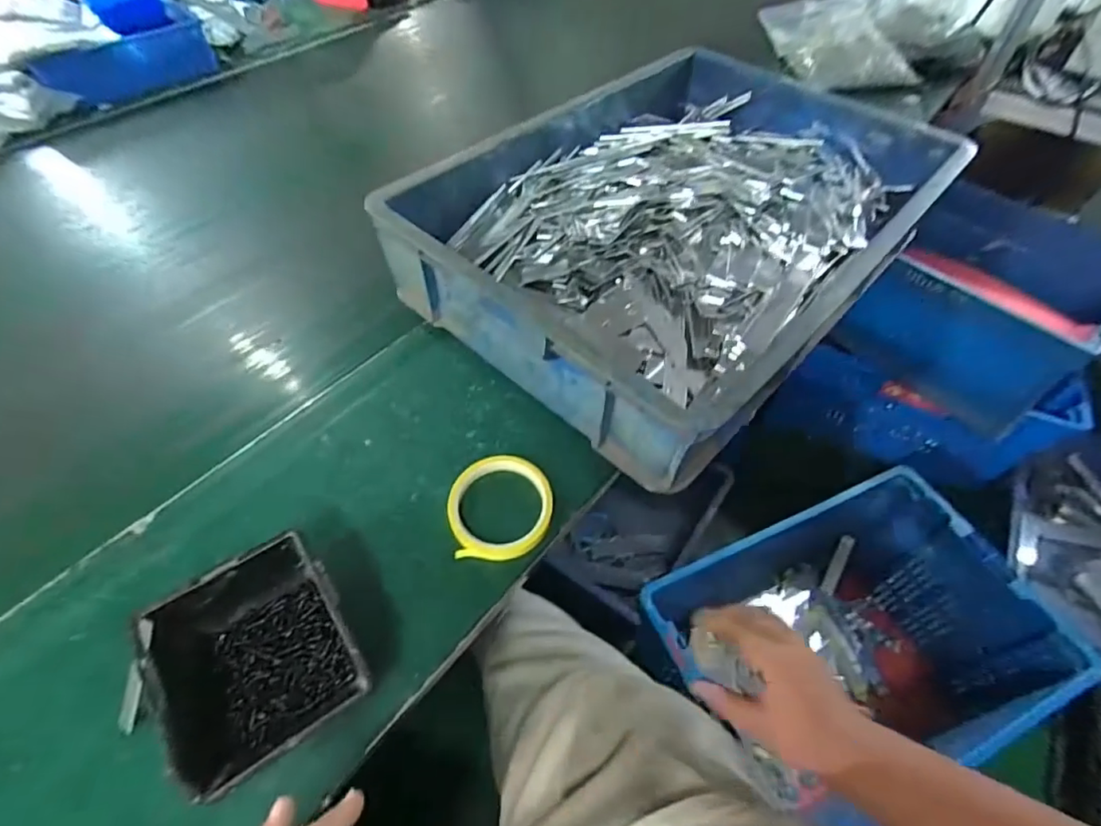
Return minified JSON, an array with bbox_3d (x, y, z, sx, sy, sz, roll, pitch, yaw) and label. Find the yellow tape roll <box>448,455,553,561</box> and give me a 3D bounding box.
[{"bbox_3d":[-0.044,0.083,0.487,0.090,0.018,0.093,0,52,0],"label":"yellow tape roll"}]

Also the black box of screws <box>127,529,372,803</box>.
[{"bbox_3d":[-0.204,0.170,0.387,0.120,0.068,0.138,-27,57,-20],"label":"black box of screws"}]

